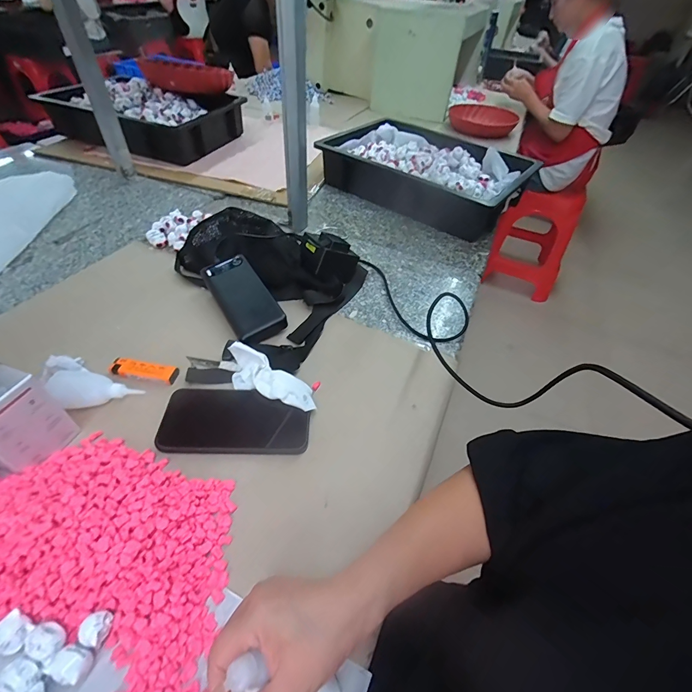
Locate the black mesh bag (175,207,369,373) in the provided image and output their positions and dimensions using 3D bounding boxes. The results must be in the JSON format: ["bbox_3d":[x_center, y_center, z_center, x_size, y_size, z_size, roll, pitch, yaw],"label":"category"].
[{"bbox_3d":[-0.150,-0.113,0.544,0.293,0.077,0.244,21,49,14],"label":"black mesh bag"}]

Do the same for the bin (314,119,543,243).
[{"bbox_3d":[0.181,-0.430,0.854,0.468,0.100,0.295,32,52,22],"label":"bin"}]

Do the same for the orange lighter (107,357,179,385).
[{"bbox_3d":[-0.255,0.030,0.442,0.082,0.009,0.023,9,47,2],"label":"orange lighter"}]

